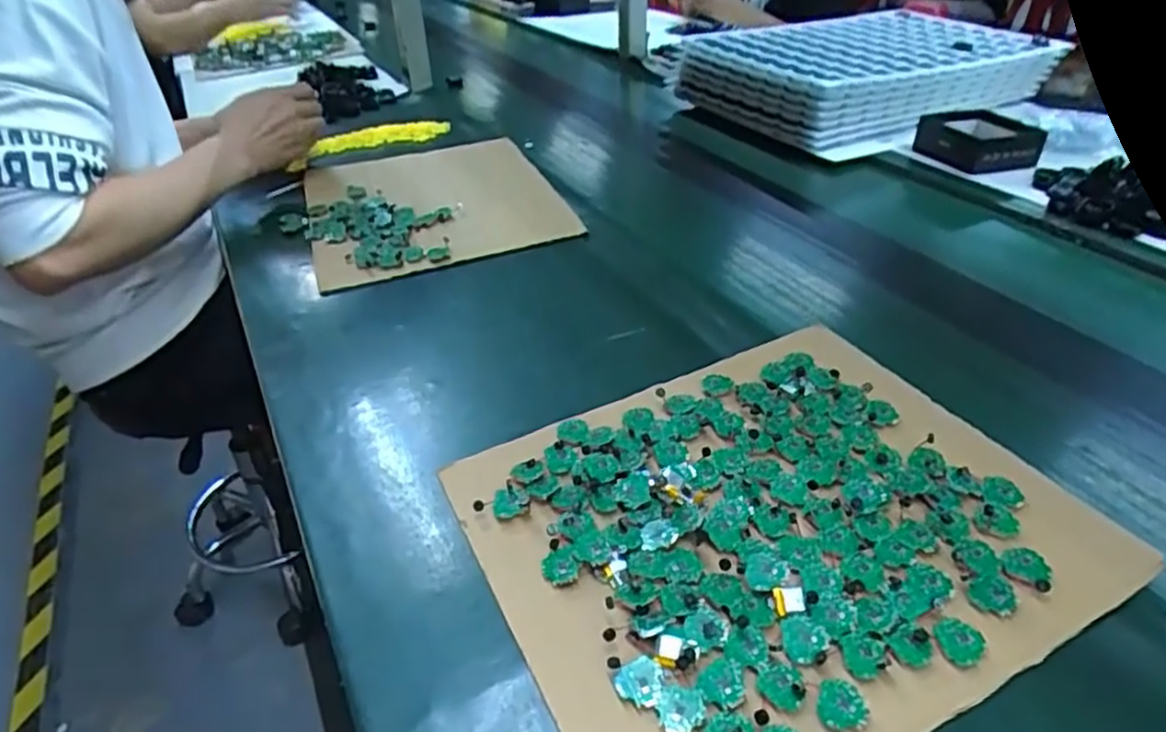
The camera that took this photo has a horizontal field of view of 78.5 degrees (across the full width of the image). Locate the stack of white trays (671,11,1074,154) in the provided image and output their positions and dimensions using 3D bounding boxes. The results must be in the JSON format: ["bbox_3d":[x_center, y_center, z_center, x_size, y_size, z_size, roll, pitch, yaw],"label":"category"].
[{"bbox_3d":[0.459,-0.488,1.166,0.517,0.094,0.362,-18,39,-19],"label":"stack of white trays"}]

